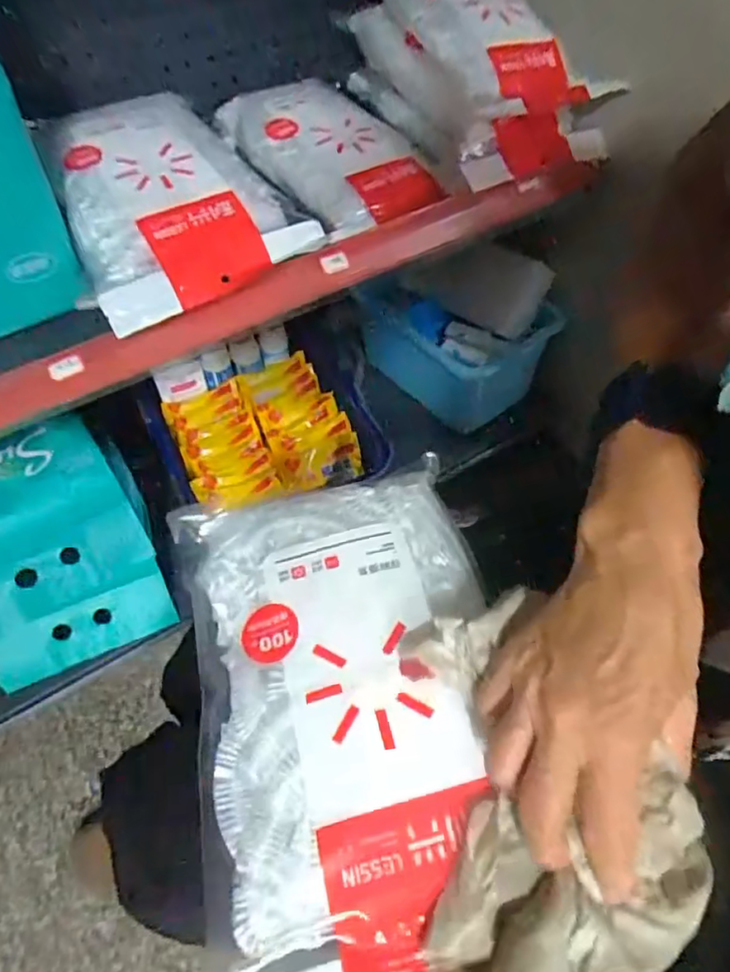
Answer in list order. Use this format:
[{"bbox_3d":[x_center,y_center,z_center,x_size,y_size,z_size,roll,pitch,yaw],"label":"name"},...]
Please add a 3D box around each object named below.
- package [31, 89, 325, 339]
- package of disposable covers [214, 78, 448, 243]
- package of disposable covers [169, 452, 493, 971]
[{"bbox_3d":[-0.176,-0.246,0.519,0.189,0.067,0.205,-34,62,-22],"label":"package"},{"bbox_3d":[-0.037,-0.337,0.610,0.147,0.051,0.206,-28,60,-19],"label":"package of disposable covers"},{"bbox_3d":[-0.006,0.112,0.330,0.172,0.028,0.275,-12,56,-9],"label":"package of disposable covers"}]

